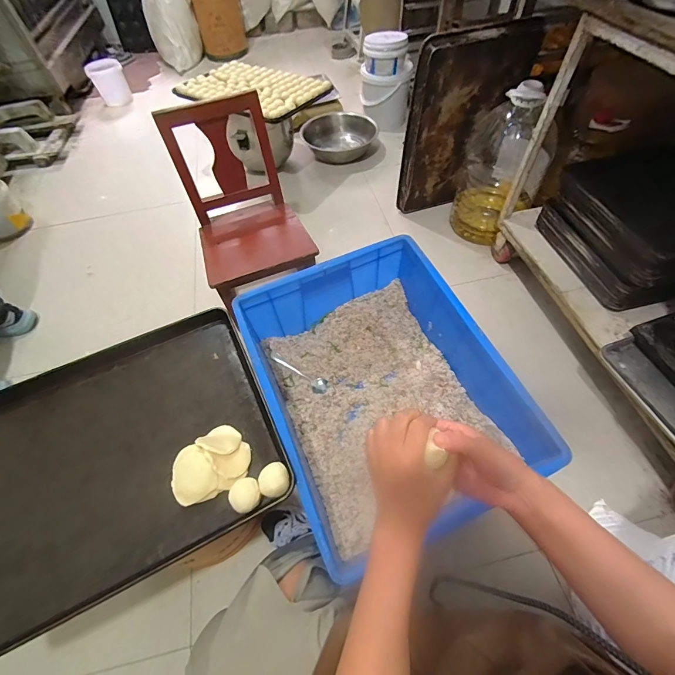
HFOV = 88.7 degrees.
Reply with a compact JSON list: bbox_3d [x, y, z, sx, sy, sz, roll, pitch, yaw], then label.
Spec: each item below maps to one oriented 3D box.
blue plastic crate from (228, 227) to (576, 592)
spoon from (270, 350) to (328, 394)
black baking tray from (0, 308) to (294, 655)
[{"bbox_3d":[0.075,0.101,0.686,0.399,0.228,0.507,-22,58,-11],"label":"blue plastic crate"},{"bbox_3d":[-0.092,0.081,0.803,0.152,0.033,0.037,23,61,17],"label":"spoon"},{"bbox_3d":[-0.418,0.211,0.560,0.614,0.055,0.408,-25,59,-13],"label":"black baking tray"}]

